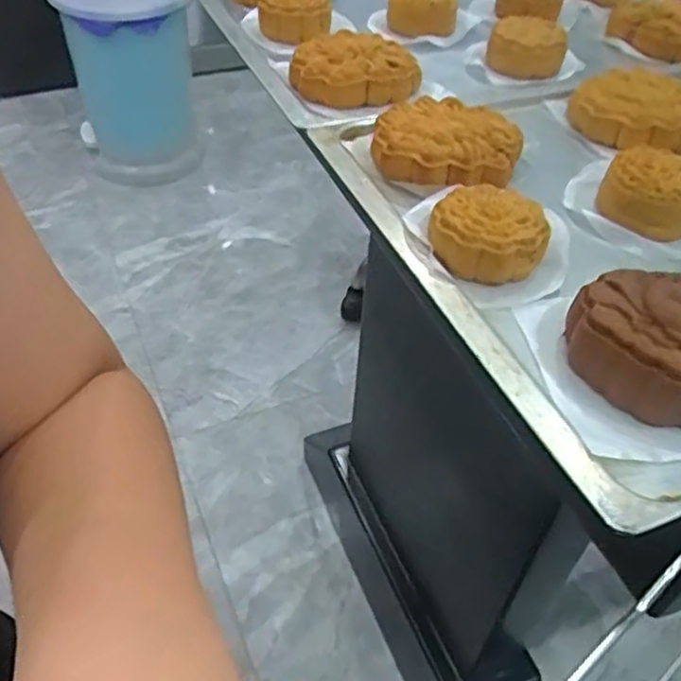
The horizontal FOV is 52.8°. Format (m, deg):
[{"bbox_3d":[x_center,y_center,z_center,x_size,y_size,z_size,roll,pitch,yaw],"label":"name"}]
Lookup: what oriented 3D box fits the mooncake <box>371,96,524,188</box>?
[{"bbox_3d":[0.065,-0.123,0.426,0.086,0.025,0.086,9,46,5],"label":"mooncake"}]

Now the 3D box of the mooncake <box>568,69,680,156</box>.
[{"bbox_3d":[0.199,-0.151,0.455,0.067,0.034,0.086,-13,48,-16],"label":"mooncake"}]

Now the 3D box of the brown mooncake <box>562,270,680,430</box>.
[{"bbox_3d":[0.140,0.002,0.300,0.058,0.032,0.076,-31,55,-29],"label":"brown mooncake"}]

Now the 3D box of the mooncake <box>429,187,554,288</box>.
[{"bbox_3d":[0.077,-0.055,0.360,0.058,0.027,0.058,12,46,9],"label":"mooncake"}]

